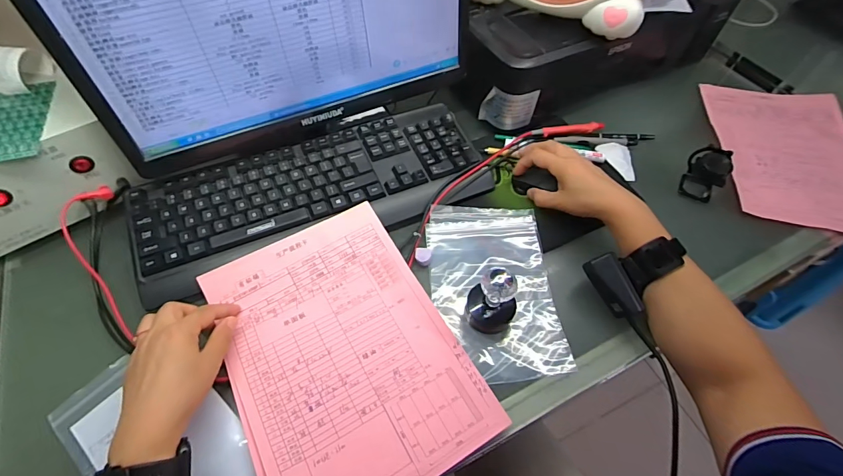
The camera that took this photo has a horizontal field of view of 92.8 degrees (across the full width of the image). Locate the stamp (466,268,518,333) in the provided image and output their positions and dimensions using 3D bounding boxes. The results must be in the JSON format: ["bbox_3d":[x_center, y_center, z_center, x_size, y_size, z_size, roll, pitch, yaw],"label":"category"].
[{"bbox_3d":[0.077,0.067,0.429,0.053,0.069,0.048,5,56,1],"label":"stamp"}]

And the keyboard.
[{"bbox_3d":[-0.128,-0.064,0.514,0.435,0.028,0.159,-21,59,-16],"label":"keyboard"}]

